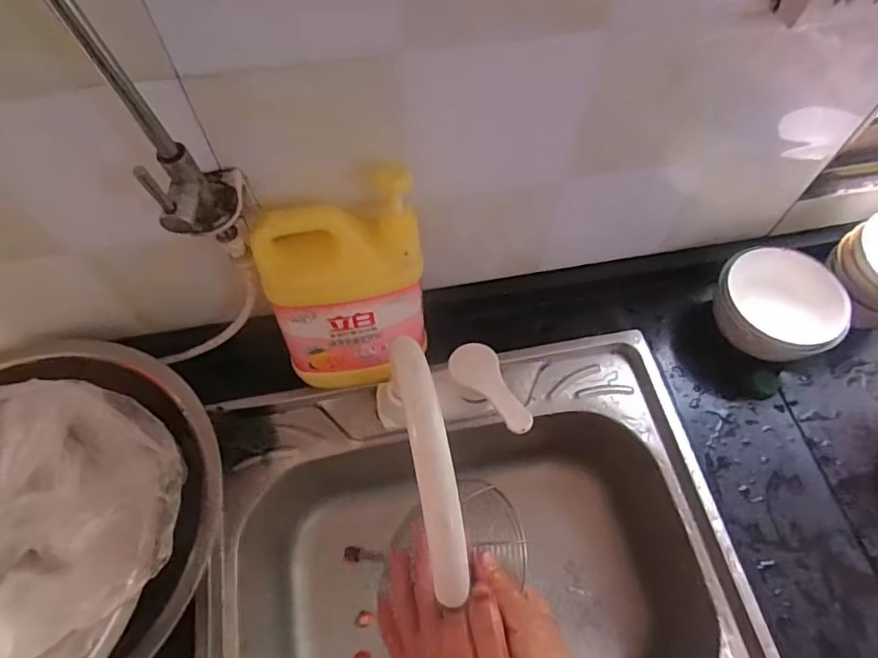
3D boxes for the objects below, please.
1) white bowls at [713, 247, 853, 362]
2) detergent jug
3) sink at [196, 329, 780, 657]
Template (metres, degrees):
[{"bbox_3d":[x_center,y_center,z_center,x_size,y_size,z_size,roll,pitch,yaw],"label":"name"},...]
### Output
[{"bbox_3d":[0.385,-0.016,0.625,0.122,0.085,0.121,0,61,0],"label":"white bowls"},{"bbox_3d":[-0.082,-0.030,0.500,0.143,0.196,0.081,-18,63,-9],"label":"detergent jug"},{"bbox_3d":[0.033,0.272,0.612,0.519,0.216,0.408,-12,62,-6],"label":"sink"}]

